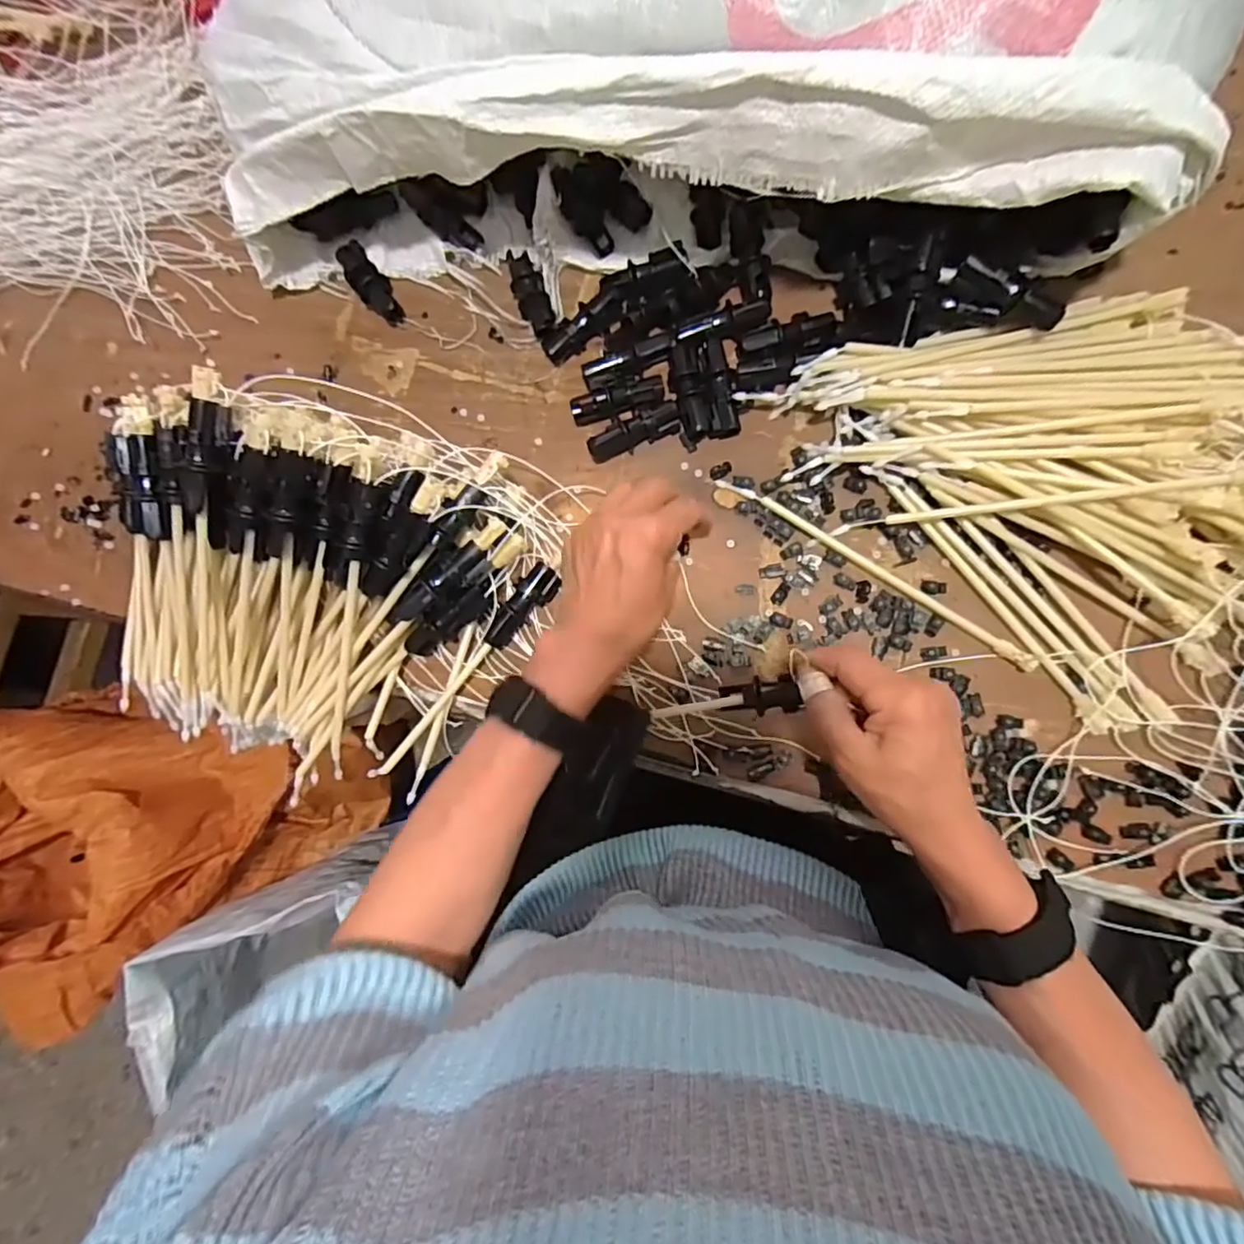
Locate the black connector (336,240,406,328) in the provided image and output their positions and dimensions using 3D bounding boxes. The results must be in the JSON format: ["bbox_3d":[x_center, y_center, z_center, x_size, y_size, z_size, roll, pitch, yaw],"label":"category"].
[{"bbox_3d":[-0.191,-0.256,0.470,0.026,0.017,0.067,-39,82,2],"label":"black connector"}]

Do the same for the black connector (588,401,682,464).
[{"bbox_3d":[0.009,-0.135,0.437,0.067,0.023,0.018,-21,83,4],"label":"black connector"}]

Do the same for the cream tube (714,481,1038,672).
[{"bbox_3d":[0.166,-0.037,0.413,0.232,0.010,0.010,34,89,8],"label":"cream tube"}]

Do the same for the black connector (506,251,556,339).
[{"bbox_3d":[-0.068,-0.242,0.454,0.023,0.018,0.064,-22,83,4],"label":"black connector"}]

